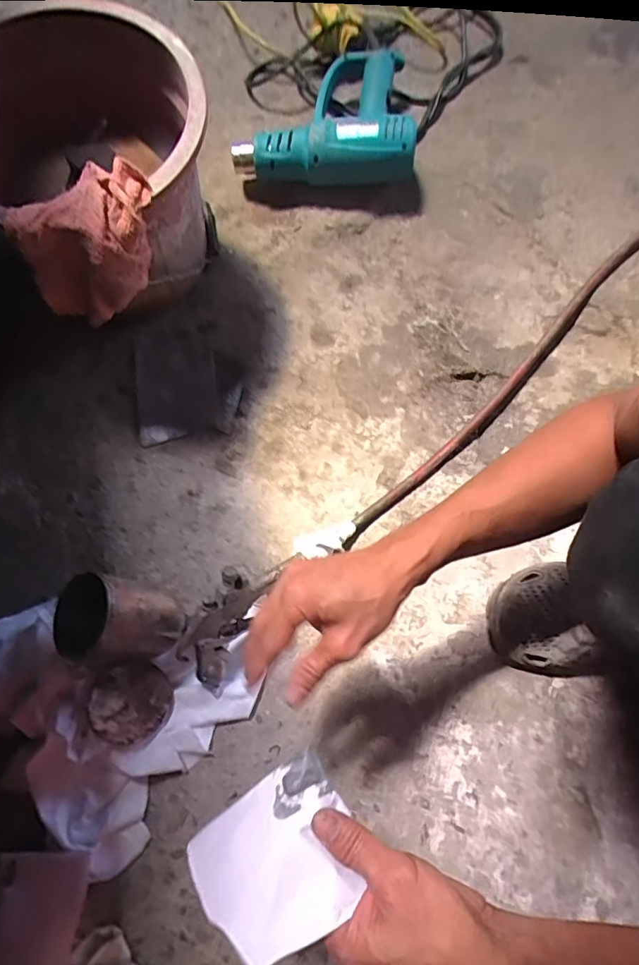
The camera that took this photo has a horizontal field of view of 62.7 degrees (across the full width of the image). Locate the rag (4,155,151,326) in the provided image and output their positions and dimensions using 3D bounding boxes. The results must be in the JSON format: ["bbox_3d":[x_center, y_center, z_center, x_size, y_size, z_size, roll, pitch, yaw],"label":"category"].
[{"bbox_3d":[-0.224,-0.233,0.519,0.124,0.141,0.081,13,74,4],"label":"rag"}]

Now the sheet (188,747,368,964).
[{"bbox_3d":[-0.026,0.235,0.325,0.098,0.017,0.087,-29,48,-14],"label":"sheet"}]

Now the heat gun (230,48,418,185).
[{"bbox_3d":[0.013,-0.526,0.741,0.241,0.068,0.200,6,73,0],"label":"heat gun"}]

